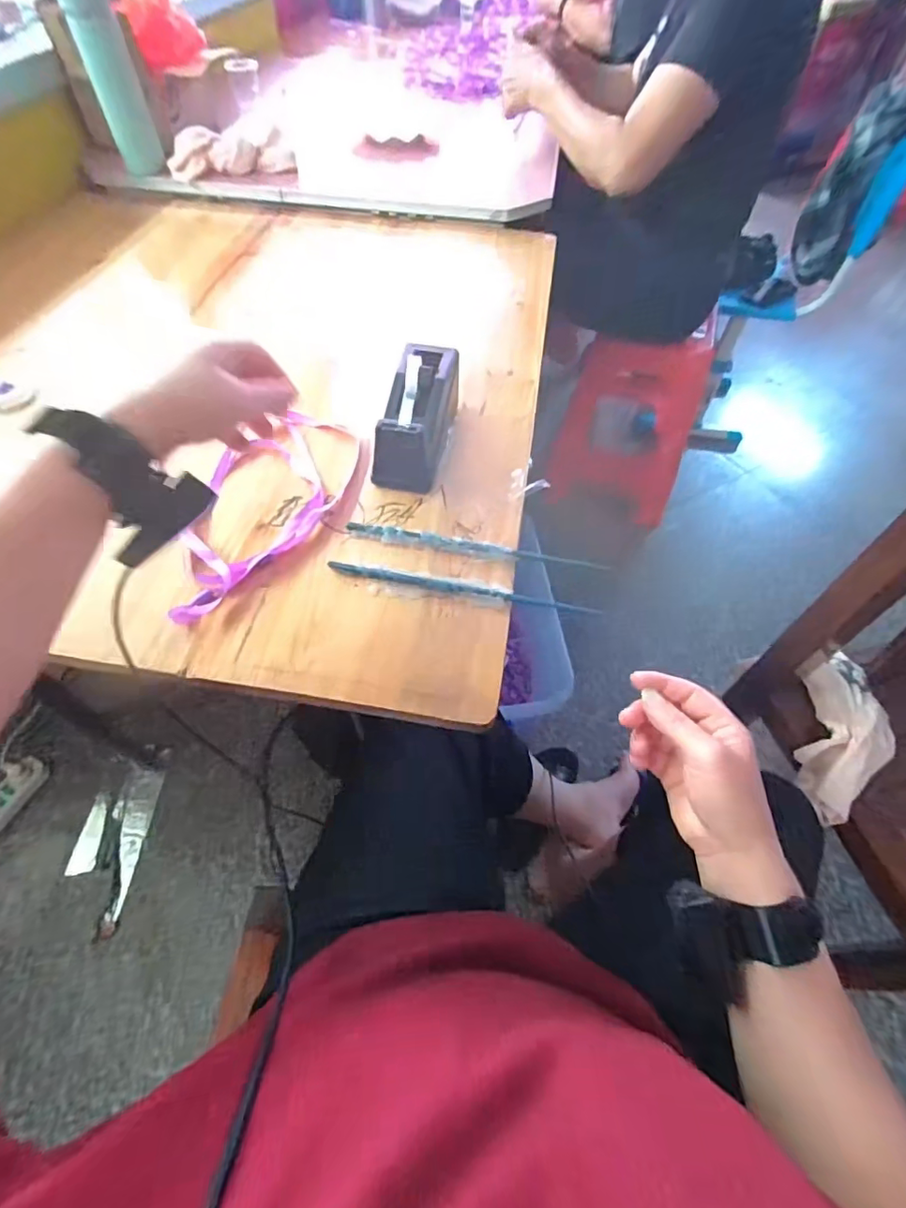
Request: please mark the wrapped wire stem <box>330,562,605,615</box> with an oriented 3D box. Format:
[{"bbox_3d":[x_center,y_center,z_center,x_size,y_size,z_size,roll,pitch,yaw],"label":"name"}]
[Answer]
[{"bbox_3d":[0.009,-0.014,0.445,0.225,0.010,0.012,8,55,3],"label":"wrapped wire stem"}]

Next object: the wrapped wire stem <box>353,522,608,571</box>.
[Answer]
[{"bbox_3d":[0.020,-0.051,0.474,0.230,0.012,0.012,8,55,3],"label":"wrapped wire stem"}]

